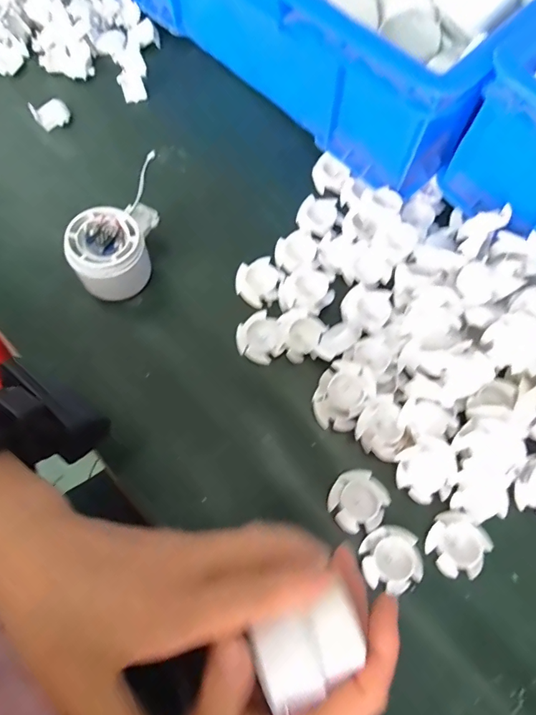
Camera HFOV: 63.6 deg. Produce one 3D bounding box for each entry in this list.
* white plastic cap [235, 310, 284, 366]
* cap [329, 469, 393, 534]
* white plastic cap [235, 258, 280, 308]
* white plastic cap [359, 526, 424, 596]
[{"bbox_3d":[-0.008,-0.015,0.353,0.036,0.020,0.039,0,72,1],"label":"white plastic cap"},{"bbox_3d":[0.065,0.104,0.313,0.041,0.010,0.039,0,72,1],"label":"cap"},{"bbox_3d":[-0.009,-0.065,0.373,0.035,0.011,0.041,6,72,3],"label":"white plastic cap"},{"bbox_3d":[0.085,0.139,0.298,0.038,0.010,0.040,-6,72,-1],"label":"white plastic cap"}]

